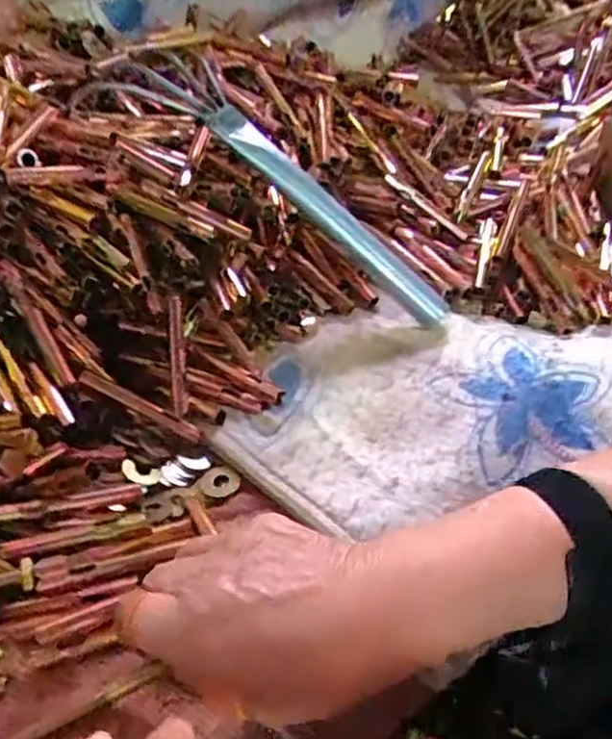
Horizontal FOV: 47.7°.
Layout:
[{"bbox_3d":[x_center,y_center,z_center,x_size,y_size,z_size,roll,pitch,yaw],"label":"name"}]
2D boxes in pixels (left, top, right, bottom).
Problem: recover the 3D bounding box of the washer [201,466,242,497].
[{"bbox_3d":[-0.053,0.069,0.429,0.025,0.004,0.022,16,46,24],"label":"washer"}]

